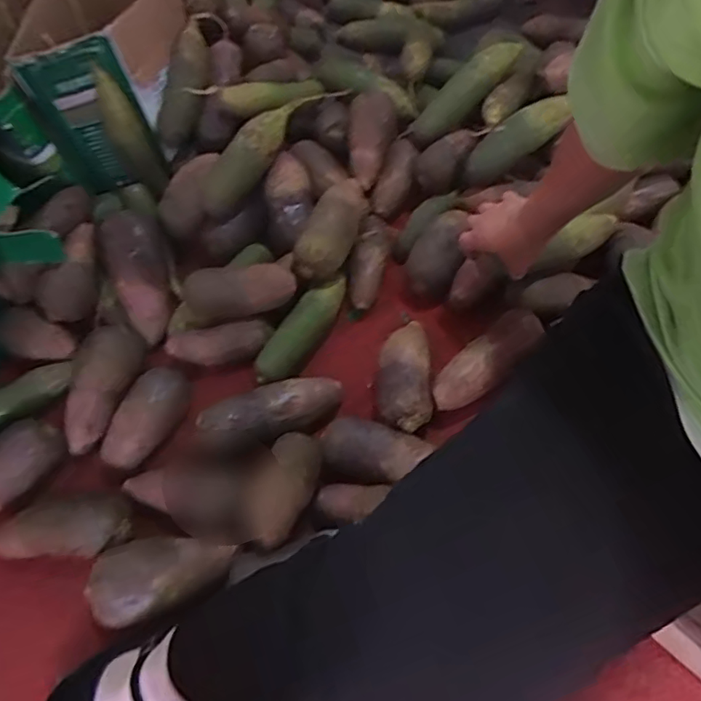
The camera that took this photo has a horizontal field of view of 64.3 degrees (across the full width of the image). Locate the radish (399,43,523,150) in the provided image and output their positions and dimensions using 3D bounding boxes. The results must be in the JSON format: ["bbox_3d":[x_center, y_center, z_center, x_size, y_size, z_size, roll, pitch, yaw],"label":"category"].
[{"bbox_3d":[0.170,-0.394,0.845,0.207,0.055,0.054,-41,61,11],"label":"radish"}]

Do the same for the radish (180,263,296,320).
[{"bbox_3d":[-0.146,-0.085,0.736,0.143,0.050,0.063,-10,59,-1],"label":"radish"}]

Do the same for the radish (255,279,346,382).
[{"bbox_3d":[-0.067,-0.028,0.758,0.055,0.041,0.176,26,65,18],"label":"radish"}]

